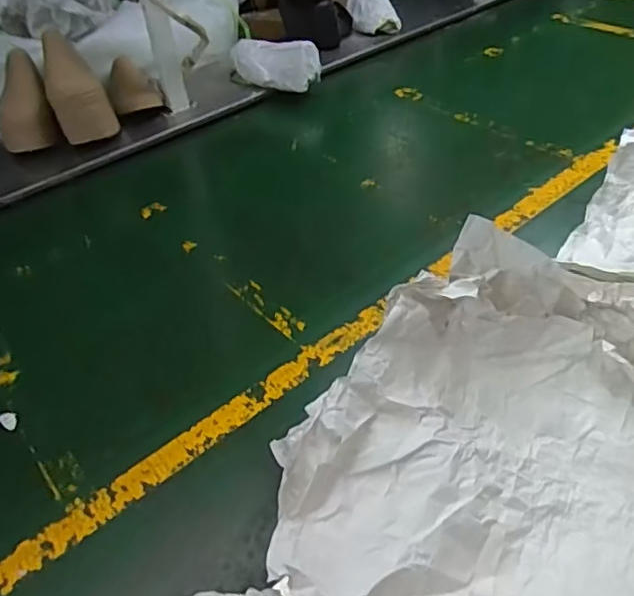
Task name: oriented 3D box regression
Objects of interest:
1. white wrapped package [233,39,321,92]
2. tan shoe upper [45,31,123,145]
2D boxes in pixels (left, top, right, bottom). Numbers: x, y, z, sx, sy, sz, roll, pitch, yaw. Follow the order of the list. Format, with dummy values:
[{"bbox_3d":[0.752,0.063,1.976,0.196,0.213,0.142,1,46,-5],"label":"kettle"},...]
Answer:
[{"bbox_3d":[-0.093,-0.483,1.173,0.193,0.072,0.091,20,49,24],"label":"white wrapped package"},{"bbox_3d":[-0.441,-0.385,1.043,0.100,0.199,0.080,-22,2,-17],"label":"tan shoe upper"}]

